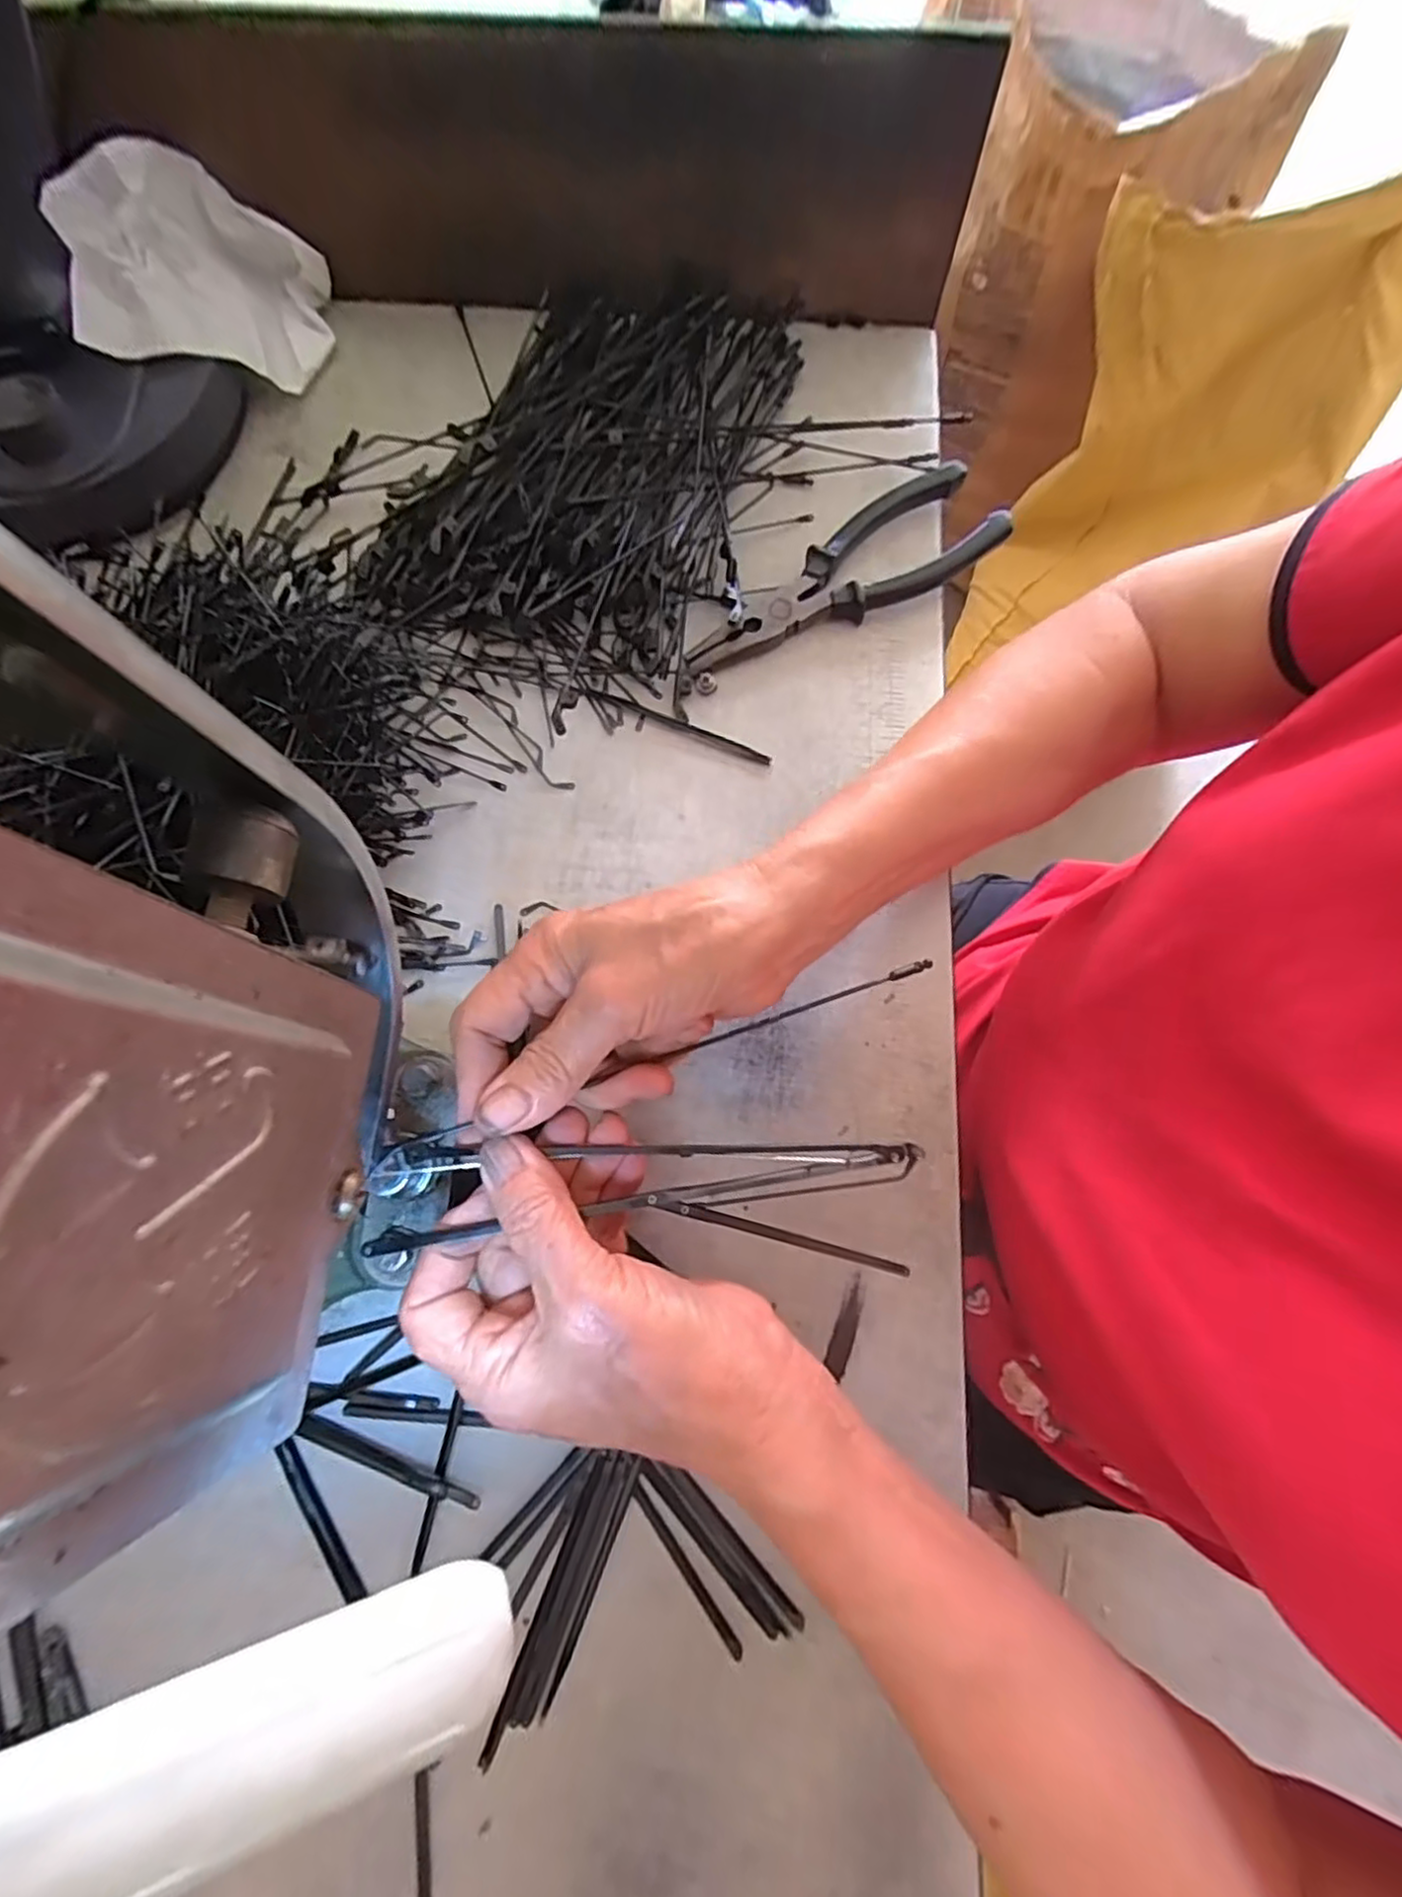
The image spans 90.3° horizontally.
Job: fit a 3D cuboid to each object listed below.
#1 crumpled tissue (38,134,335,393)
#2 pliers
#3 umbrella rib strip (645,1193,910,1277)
[{"bbox_3d":[-0.268,-0.359,0.378,0.120,0.067,0.100,-19,76,-6],"label":"crumpled tissue"},{"bbox_3d":[0.073,-0.187,0.358,0.174,0.024,0.054,-34,78,-9],"label":"pliers"},{"bbox_3d":[0.028,0.100,0.242,0.099,0.004,0.004,20,75,-11],"label":"umbrella rib strip"}]

